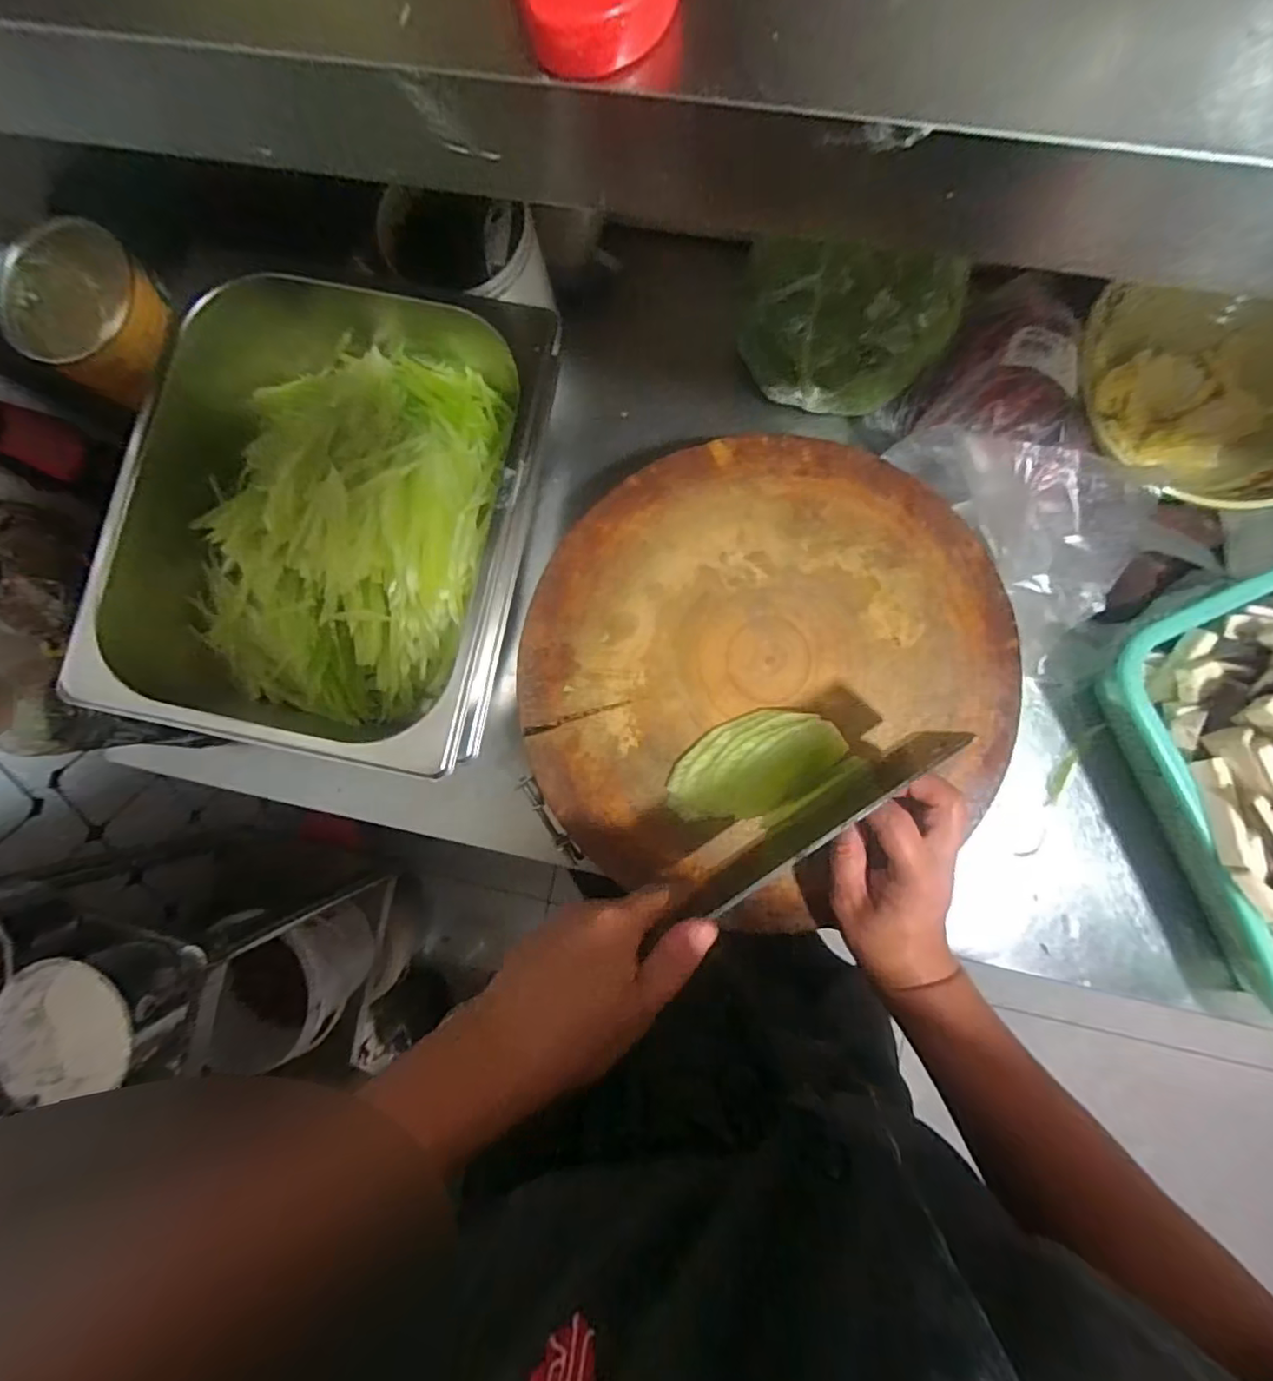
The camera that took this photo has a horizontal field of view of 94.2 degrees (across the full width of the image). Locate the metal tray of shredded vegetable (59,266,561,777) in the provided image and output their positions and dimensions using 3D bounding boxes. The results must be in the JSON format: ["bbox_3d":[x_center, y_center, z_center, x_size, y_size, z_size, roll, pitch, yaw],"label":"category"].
[{"bbox_3d":[-0.212,-0.132,0.421,0.267,0.091,0.333,11,88,6],"label":"metal tray of shredded vegetable"}]

